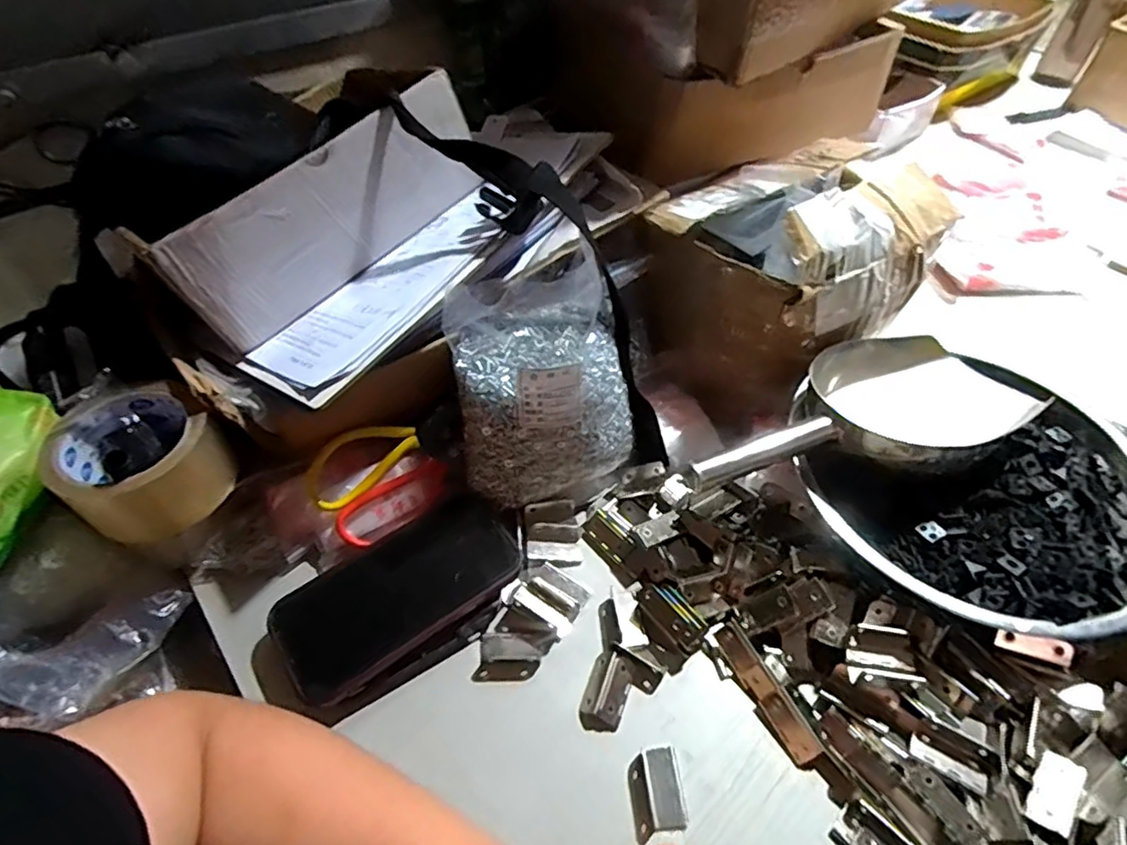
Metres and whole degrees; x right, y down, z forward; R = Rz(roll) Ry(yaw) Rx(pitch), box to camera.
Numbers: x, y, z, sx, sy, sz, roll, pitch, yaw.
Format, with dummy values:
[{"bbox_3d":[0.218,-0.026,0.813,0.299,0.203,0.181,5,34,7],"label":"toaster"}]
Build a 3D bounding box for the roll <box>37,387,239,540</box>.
[{"bbox_3d":[-0.284,0.028,0.412,0.095,0.064,0.084,-35,58,-26],"label":"roll"}]

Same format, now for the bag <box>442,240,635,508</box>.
[{"bbox_3d":[-0.017,-0.031,0.469,0.127,0.128,0.136,-10,52,-8],"label":"bag"}]

